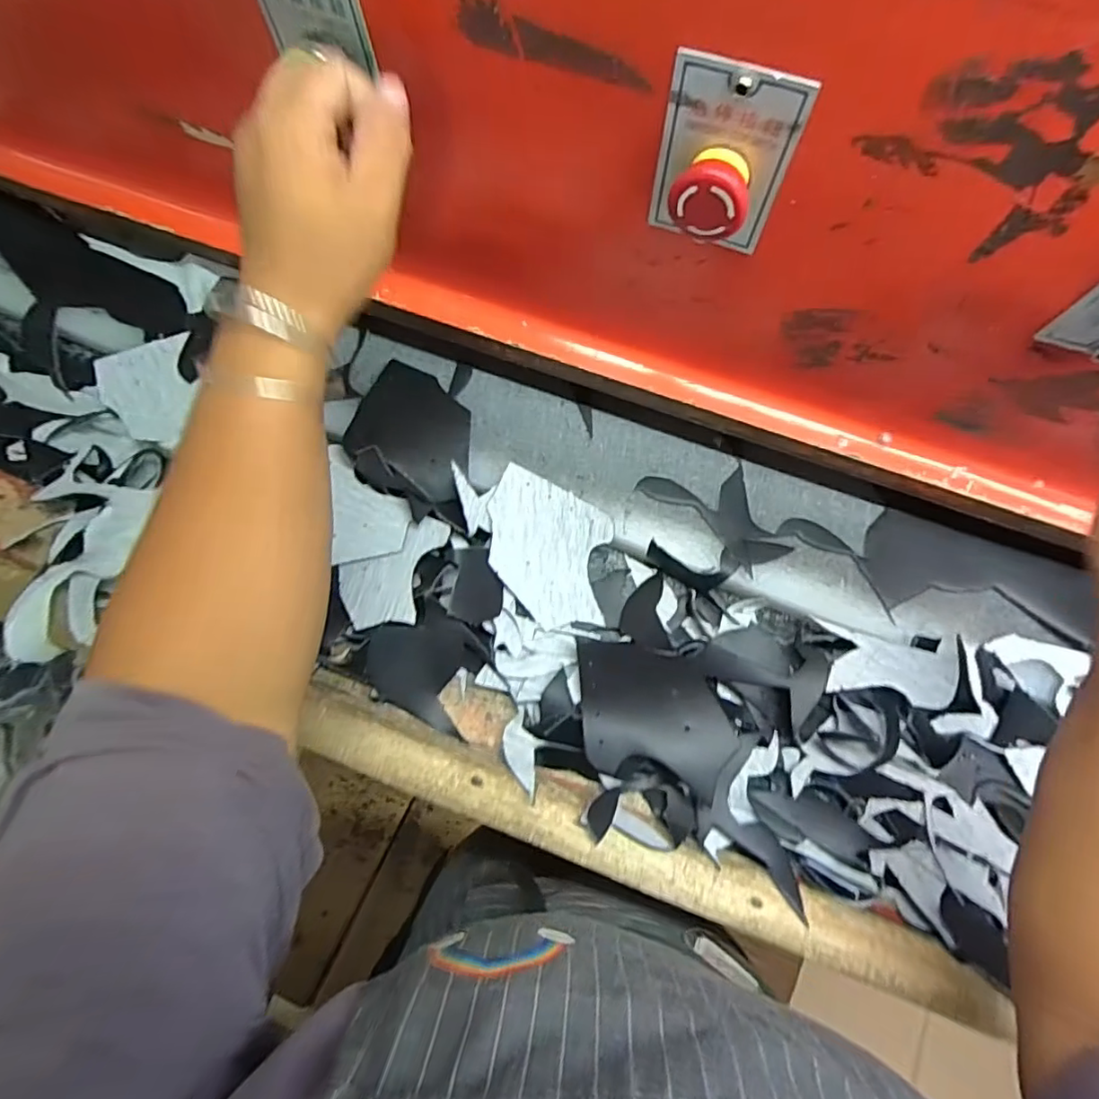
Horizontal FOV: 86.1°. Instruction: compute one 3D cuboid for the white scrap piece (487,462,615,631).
[{"bbox_3d":[-0.001,0.000,0.482,0.096,0.010,0.121,5,93,-1],"label":"white scrap piece"}]

